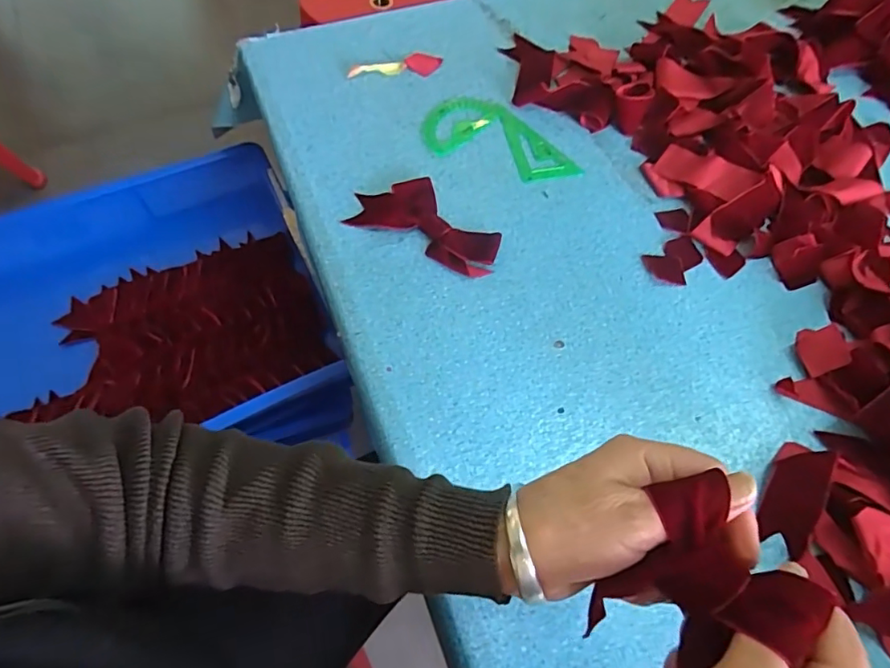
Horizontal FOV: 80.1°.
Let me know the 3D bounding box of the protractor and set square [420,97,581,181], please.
[{"bbox_3d":[0.060,-0.206,0.558,0.168,0.007,0.091,19,65,6],"label":"protractor and set square"}]

